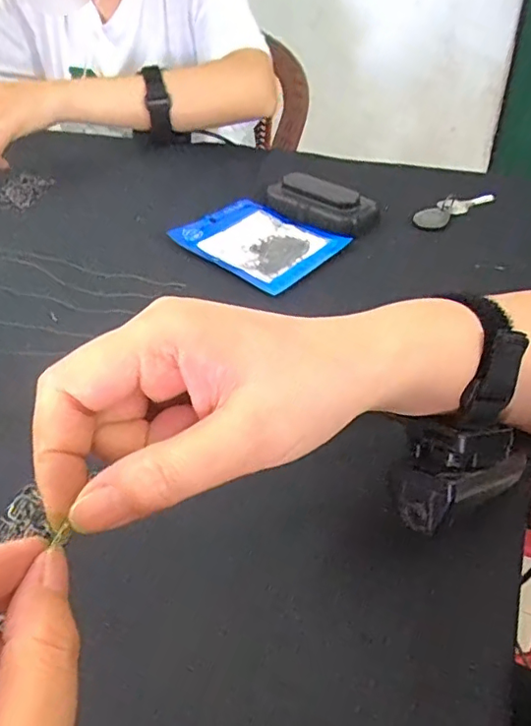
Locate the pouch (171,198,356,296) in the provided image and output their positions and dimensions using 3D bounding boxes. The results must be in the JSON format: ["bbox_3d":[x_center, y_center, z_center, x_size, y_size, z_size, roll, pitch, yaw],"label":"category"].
[{"bbox_3d":[-0.006,-0.109,0.490,0.134,0.011,0.098,31,53,32],"label":"pouch"}]

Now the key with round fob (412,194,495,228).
[{"bbox_3d":[0.172,-0.143,0.513,0.082,0.012,0.026,-27,47,-23],"label":"key with round fob"}]

